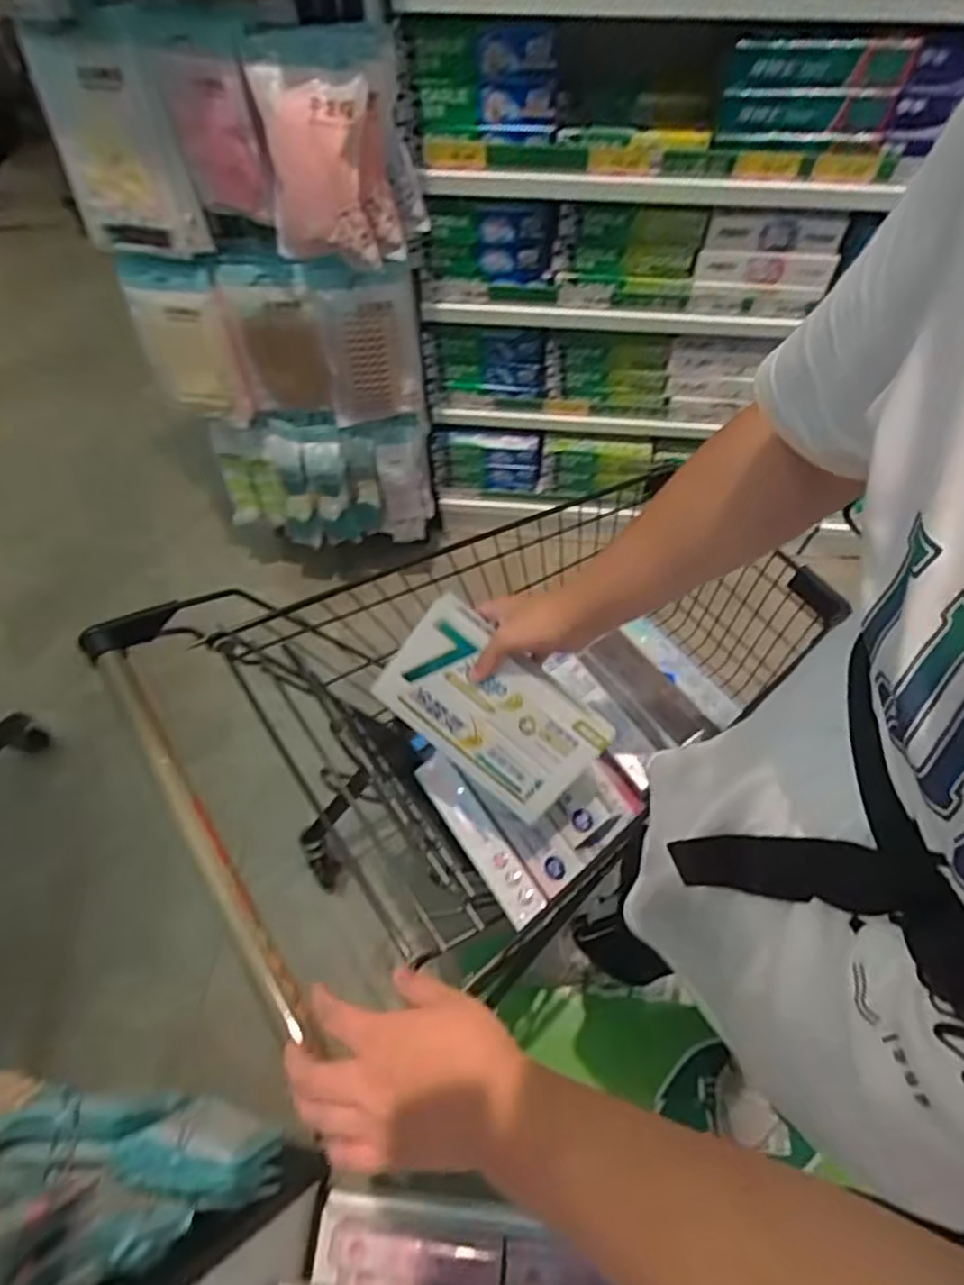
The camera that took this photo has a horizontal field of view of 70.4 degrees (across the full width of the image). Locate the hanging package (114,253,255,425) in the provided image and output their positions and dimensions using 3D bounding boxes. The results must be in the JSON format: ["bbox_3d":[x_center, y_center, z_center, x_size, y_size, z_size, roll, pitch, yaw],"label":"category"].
[{"bbox_3d":[-0.499,-0.508,1.158,0.159,0.276,0.054,-3,61,-1],"label":"hanging package"}]

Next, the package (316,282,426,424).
[{"bbox_3d":[-0.186,-0.493,1.174,0.162,0.251,0.027,-17,62,-9],"label":"package"}]

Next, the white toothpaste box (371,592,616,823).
[{"bbox_3d":[0.005,0.071,0.698,0.217,0.023,0.140,39,110,3],"label":"white toothpaste box"}]

